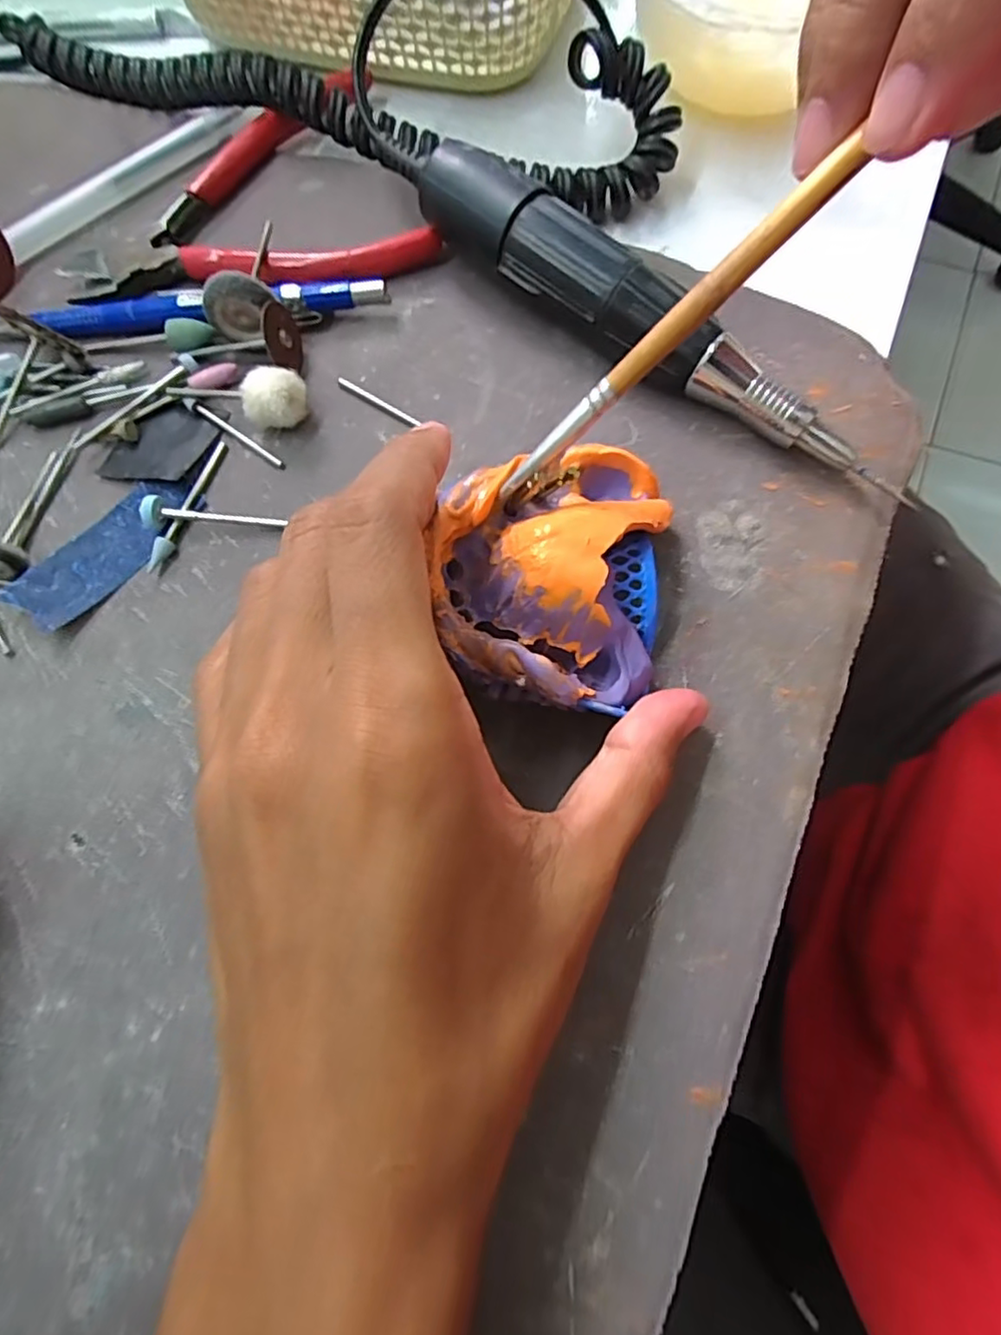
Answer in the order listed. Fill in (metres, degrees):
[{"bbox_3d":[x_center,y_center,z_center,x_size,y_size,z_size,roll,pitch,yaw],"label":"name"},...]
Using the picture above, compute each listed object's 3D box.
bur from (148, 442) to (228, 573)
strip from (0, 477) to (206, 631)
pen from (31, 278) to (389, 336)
[{"bbox_3d":[-0.095,-0.050,0.193,0.004,0.004,0.046,17,74,7],"label":"bur"},{"bbox_3d":[-0.117,-0.036,0.189,0.020,0.007,0.058,40,79,13],"label":"strip"},{"bbox_3d":[-0.096,-0.118,0.209,0.116,0.011,0.010,-3,73,2],"label":"pen"}]

